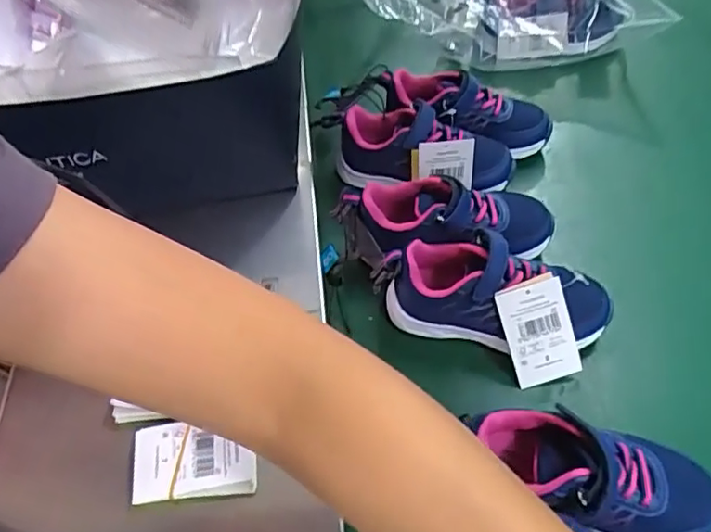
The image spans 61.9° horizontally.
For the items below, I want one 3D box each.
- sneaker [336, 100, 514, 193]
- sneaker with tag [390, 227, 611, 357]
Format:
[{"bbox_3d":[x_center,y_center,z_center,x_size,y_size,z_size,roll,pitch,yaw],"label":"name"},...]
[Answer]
[{"bbox_3d":[0.068,-0.118,0.562,0.167,0.062,0.071,10,52,12],"label":"sneaker"},{"bbox_3d":[0.109,0.017,0.461,0.169,0.064,0.066,3,50,6],"label":"sneaker with tag"}]

